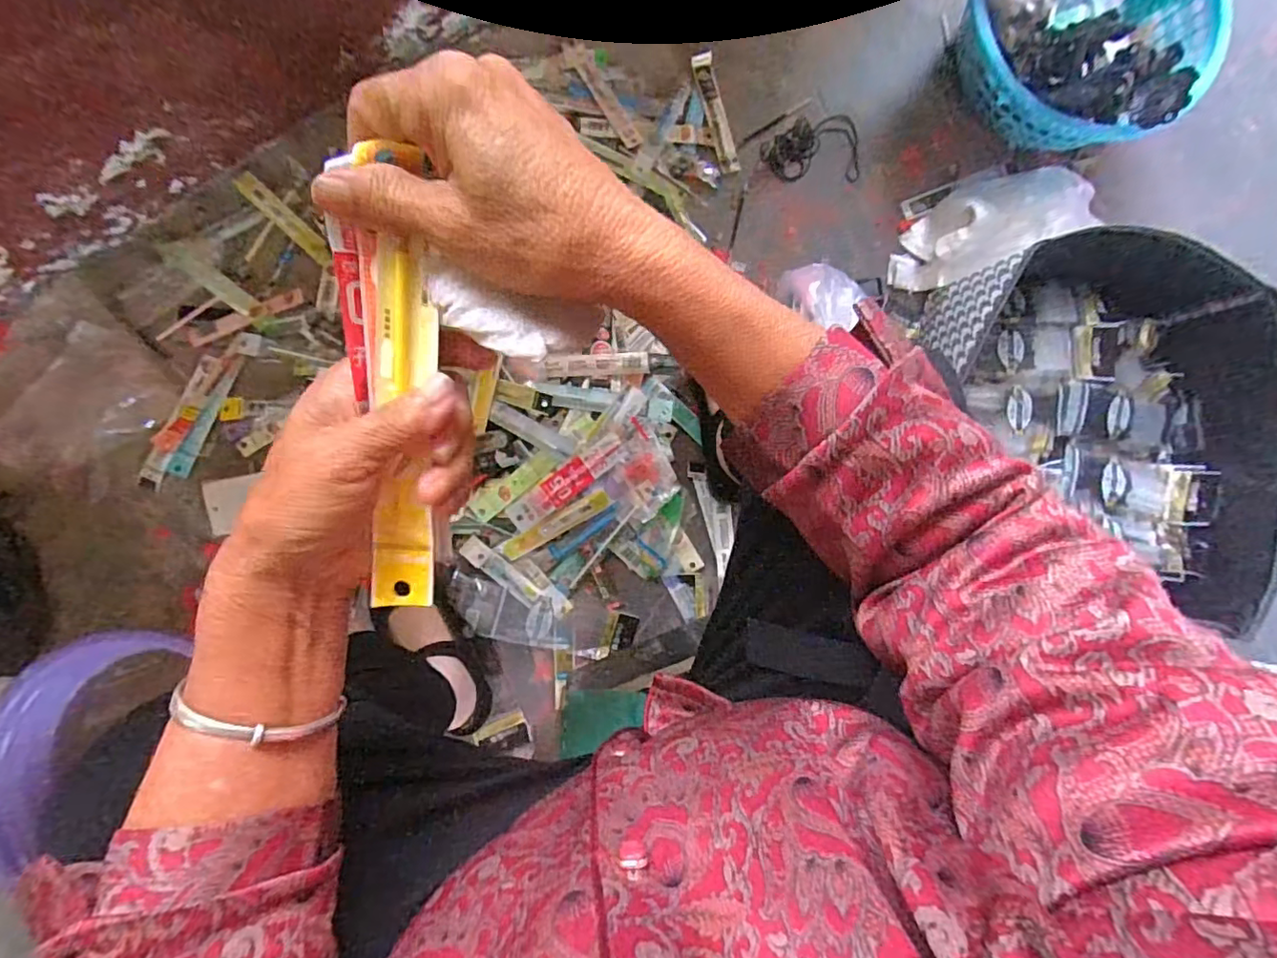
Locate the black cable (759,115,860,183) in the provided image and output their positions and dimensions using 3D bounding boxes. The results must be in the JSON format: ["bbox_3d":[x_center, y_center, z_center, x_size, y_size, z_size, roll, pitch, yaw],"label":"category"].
[{"bbox_3d":[0.232,-0.448,0.754,0.132,0.020,0.090,-2,88,-5],"label":"black cable"}]

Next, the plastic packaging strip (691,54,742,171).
[{"bbox_3d":[0.104,-0.487,0.747,0.029,0.012,0.156,-16,89,-5],"label":"plastic packaging strip"}]

